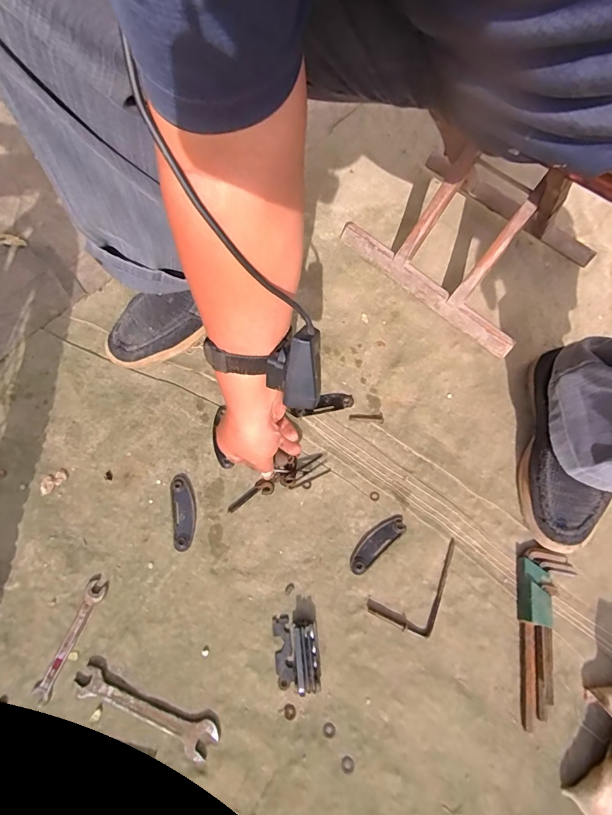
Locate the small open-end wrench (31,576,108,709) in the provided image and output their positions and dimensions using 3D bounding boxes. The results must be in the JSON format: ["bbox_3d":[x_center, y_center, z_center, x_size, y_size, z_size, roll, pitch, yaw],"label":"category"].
[{"bbox_3d":[-0.246,0.241,0.433,0.021,0.004,0.113,18,65,6],"label":"small open-end wrench"}]

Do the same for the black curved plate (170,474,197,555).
[{"bbox_3d":[-0.147,0.124,0.501,0.027,0.005,0.091,-8,65,-7],"label":"black curved plate"}]

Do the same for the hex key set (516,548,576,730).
[{"bbox_3d":[0.254,0.241,0.447,0.056,0.016,0.176,18,65,6],"label":"hex key set"}]

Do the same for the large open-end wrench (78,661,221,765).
[{"bbox_3d":[-0.156,0.298,0.410,0.144,0.008,0.031,23,66,8],"label":"large open-end wrench"}]

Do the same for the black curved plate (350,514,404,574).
[{"bbox_3d":[0.083,0.159,0.492,0.084,0.004,0.028,-38,72,-18],"label":"black curved plate"}]

